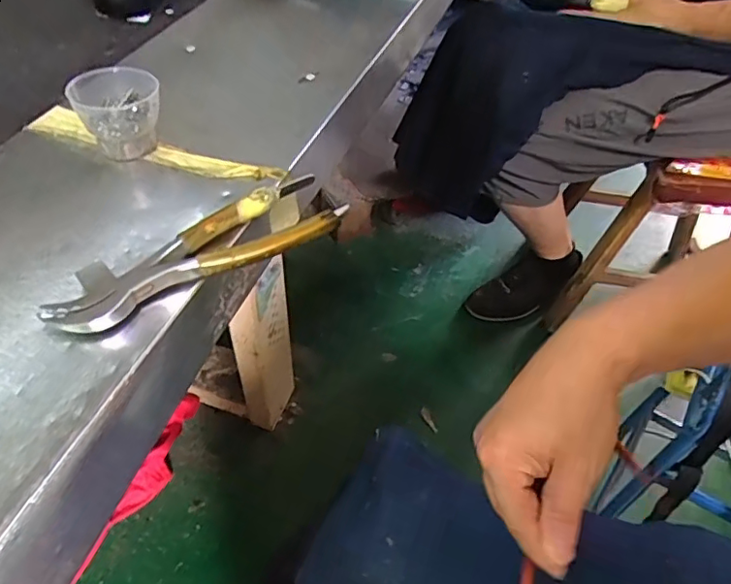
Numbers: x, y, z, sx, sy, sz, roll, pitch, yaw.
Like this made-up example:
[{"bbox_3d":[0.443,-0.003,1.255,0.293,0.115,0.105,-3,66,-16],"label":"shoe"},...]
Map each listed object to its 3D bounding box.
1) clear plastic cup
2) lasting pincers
[{"bbox_3d":[-0.192,-0.138,0.441,0.066,0.054,0.058,-16,52,-18],"label":"clear plastic cup"},{"bbox_3d":[-0.108,-0.029,0.368,0.189,0.015,0.060,-22,54,-21],"label":"lasting pincers"}]

